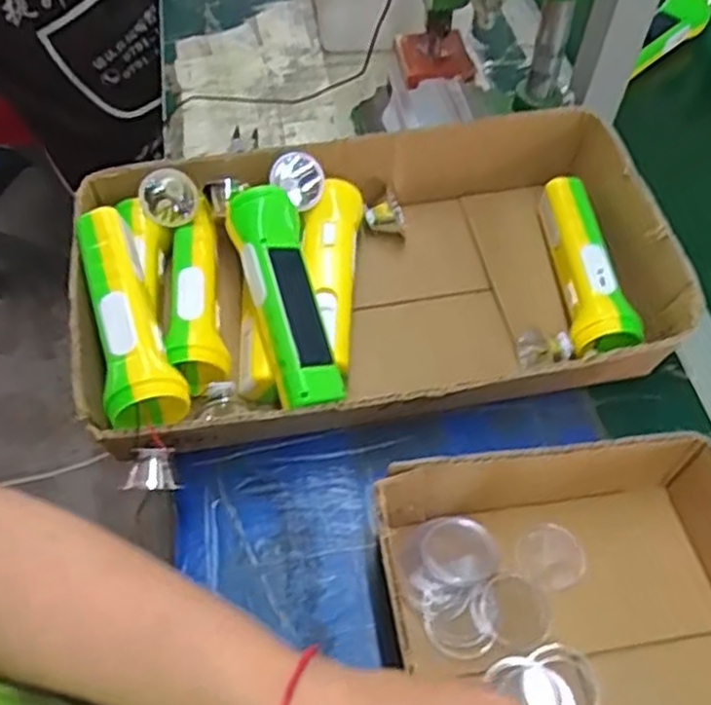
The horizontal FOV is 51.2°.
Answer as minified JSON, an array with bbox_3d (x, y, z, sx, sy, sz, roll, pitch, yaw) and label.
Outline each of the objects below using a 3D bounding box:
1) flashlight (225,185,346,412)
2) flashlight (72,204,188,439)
[{"bbox_3d":[-0.049,-0.037,0.523,0.053,0.042,0.165,-13,73,-11],"label":"flashlight"},{"bbox_3d":[-0.153,-0.025,0.496,0.049,0.046,0.163,-16,57,-13],"label":"flashlight"}]

